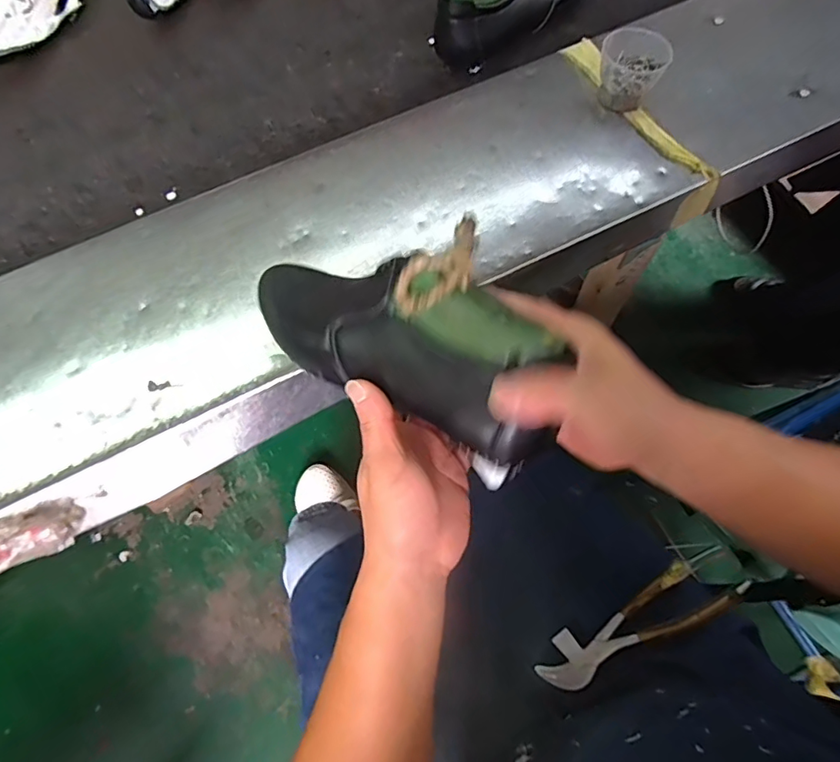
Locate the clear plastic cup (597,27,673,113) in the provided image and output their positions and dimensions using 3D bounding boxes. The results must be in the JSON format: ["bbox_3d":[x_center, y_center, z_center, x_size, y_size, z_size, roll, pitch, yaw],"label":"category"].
[{"bbox_3d":[0.203,-0.300,0.502,0.062,0.053,0.049,20,70,11],"label":"clear plastic cup"}]

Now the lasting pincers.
[{"bbox_3d":[0.192,0.214,0.459,0.190,0.012,0.047,-31,69,4],"label":"lasting pincers"}]

